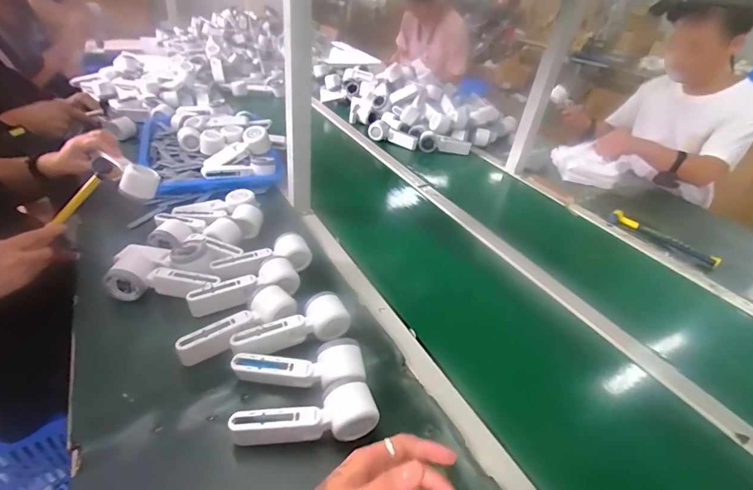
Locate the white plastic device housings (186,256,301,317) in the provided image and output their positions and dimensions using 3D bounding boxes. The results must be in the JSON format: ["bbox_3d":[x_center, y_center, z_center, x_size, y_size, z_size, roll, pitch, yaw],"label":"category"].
[{"bbox_3d":[-0.205,0.068,0.618,0.169,0.042,0.054,-19,43,-33],"label":"white plastic device housings"}]

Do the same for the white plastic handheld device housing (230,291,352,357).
[{"bbox_3d":[-0.119,0.118,0.560,0.165,0.041,0.055,-16,41,-29],"label":"white plastic handheld device housing"}]

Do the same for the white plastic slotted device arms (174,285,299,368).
[{"bbox_3d":[-0.195,0.119,0.559,0.166,0.065,0.048,-25,46,-37],"label":"white plastic slotted device arms"}]

